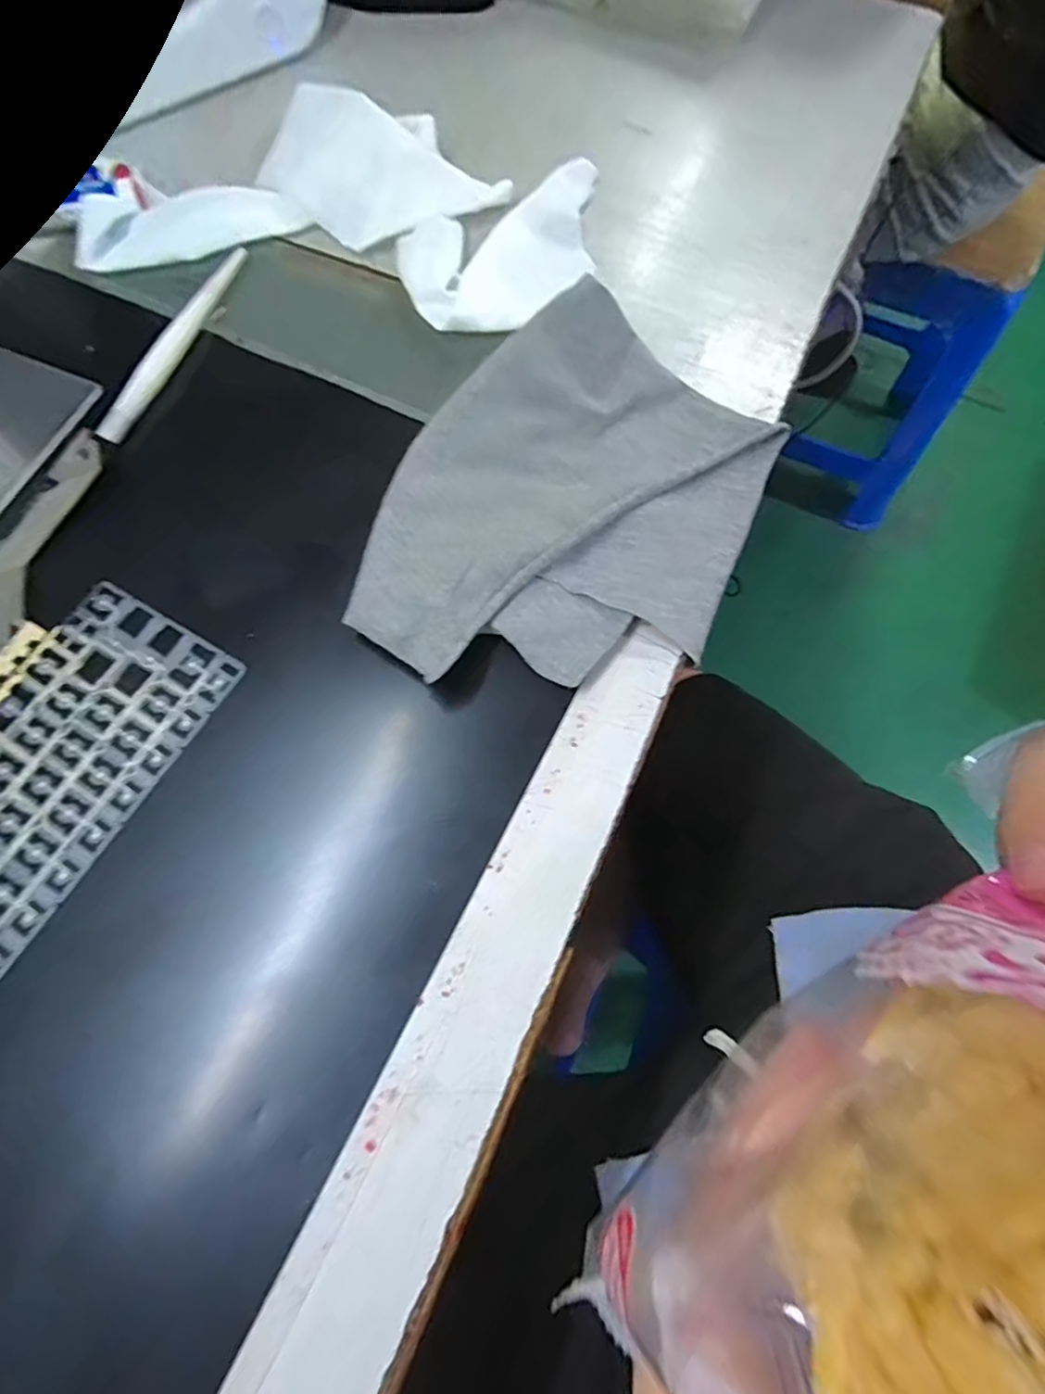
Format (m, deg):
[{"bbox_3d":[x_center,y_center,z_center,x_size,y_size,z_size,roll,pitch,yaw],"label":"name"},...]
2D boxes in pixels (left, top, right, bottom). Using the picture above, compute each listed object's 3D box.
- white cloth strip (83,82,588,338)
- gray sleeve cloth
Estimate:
[{"bbox_3d":[-0.090,-0.251,0.310,0.241,0.027,0.118,14,72,5],"label":"white cloth strip"},{"bbox_3d":[0.021,-0.077,0.249,0.134,0.038,0.169,23,73,7],"label":"gray sleeve cloth"}]

